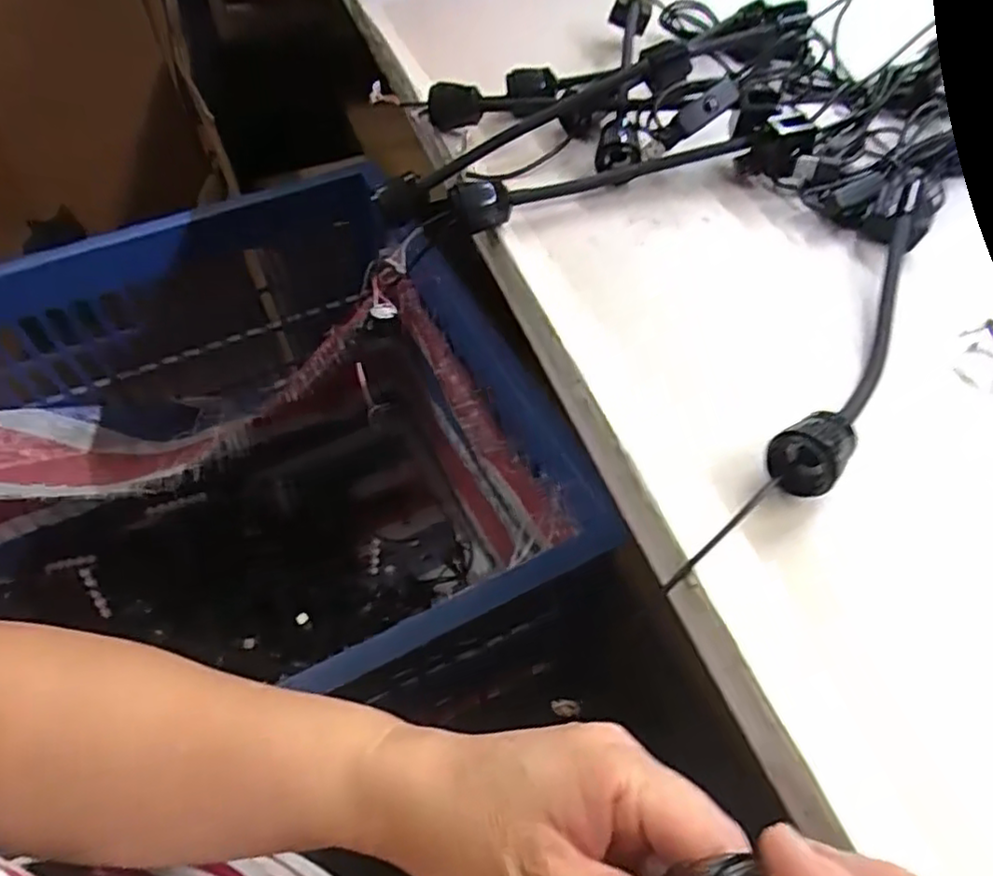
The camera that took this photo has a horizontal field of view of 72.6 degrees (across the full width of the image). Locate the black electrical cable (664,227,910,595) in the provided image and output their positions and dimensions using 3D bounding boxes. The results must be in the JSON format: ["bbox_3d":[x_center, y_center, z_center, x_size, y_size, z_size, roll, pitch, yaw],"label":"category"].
[{"bbox_3d":[0.153,-0.024,0.299,0.035,0.027,0.245,31,59,21],"label":"black electrical cable"}]

